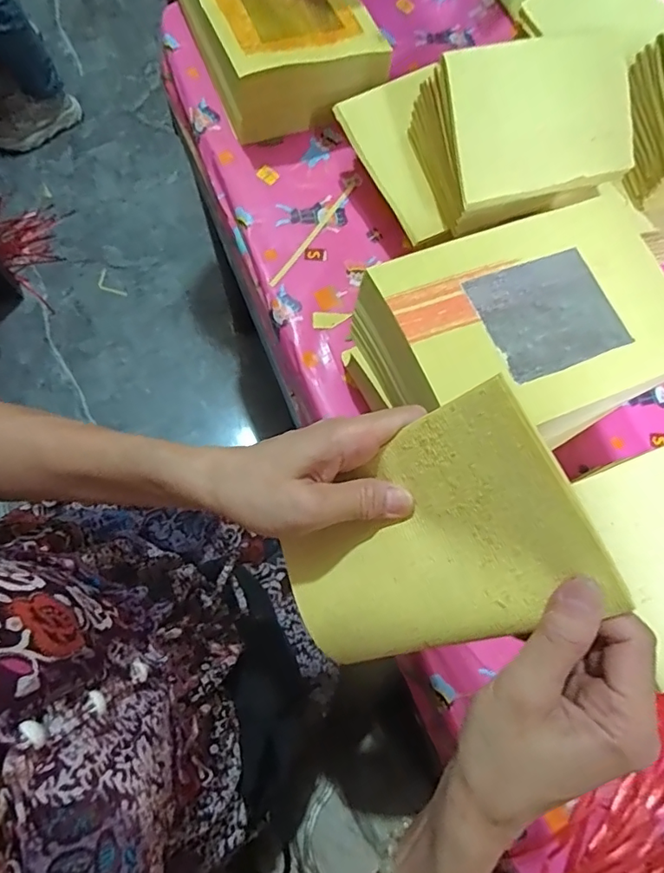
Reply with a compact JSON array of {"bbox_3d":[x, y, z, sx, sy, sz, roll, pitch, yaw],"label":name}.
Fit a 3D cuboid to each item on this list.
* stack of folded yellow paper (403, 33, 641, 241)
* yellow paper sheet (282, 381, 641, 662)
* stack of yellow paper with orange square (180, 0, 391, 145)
[{"bbox_3d":[0.169,-0.263,0.466,0.163,0.092,0.128,-12,75,-5],"label":"stack of folded yellow paper"},{"bbox_3d":[0.043,0.054,0.274,0.160,0.018,0.109,-28,84,27],"label":"yellow paper sheet"},{"bbox_3d":[-0.058,-0.448,0.563,0.176,0.088,0.223,-17,76,-7],"label":"stack of yellow paper with orange square"}]

